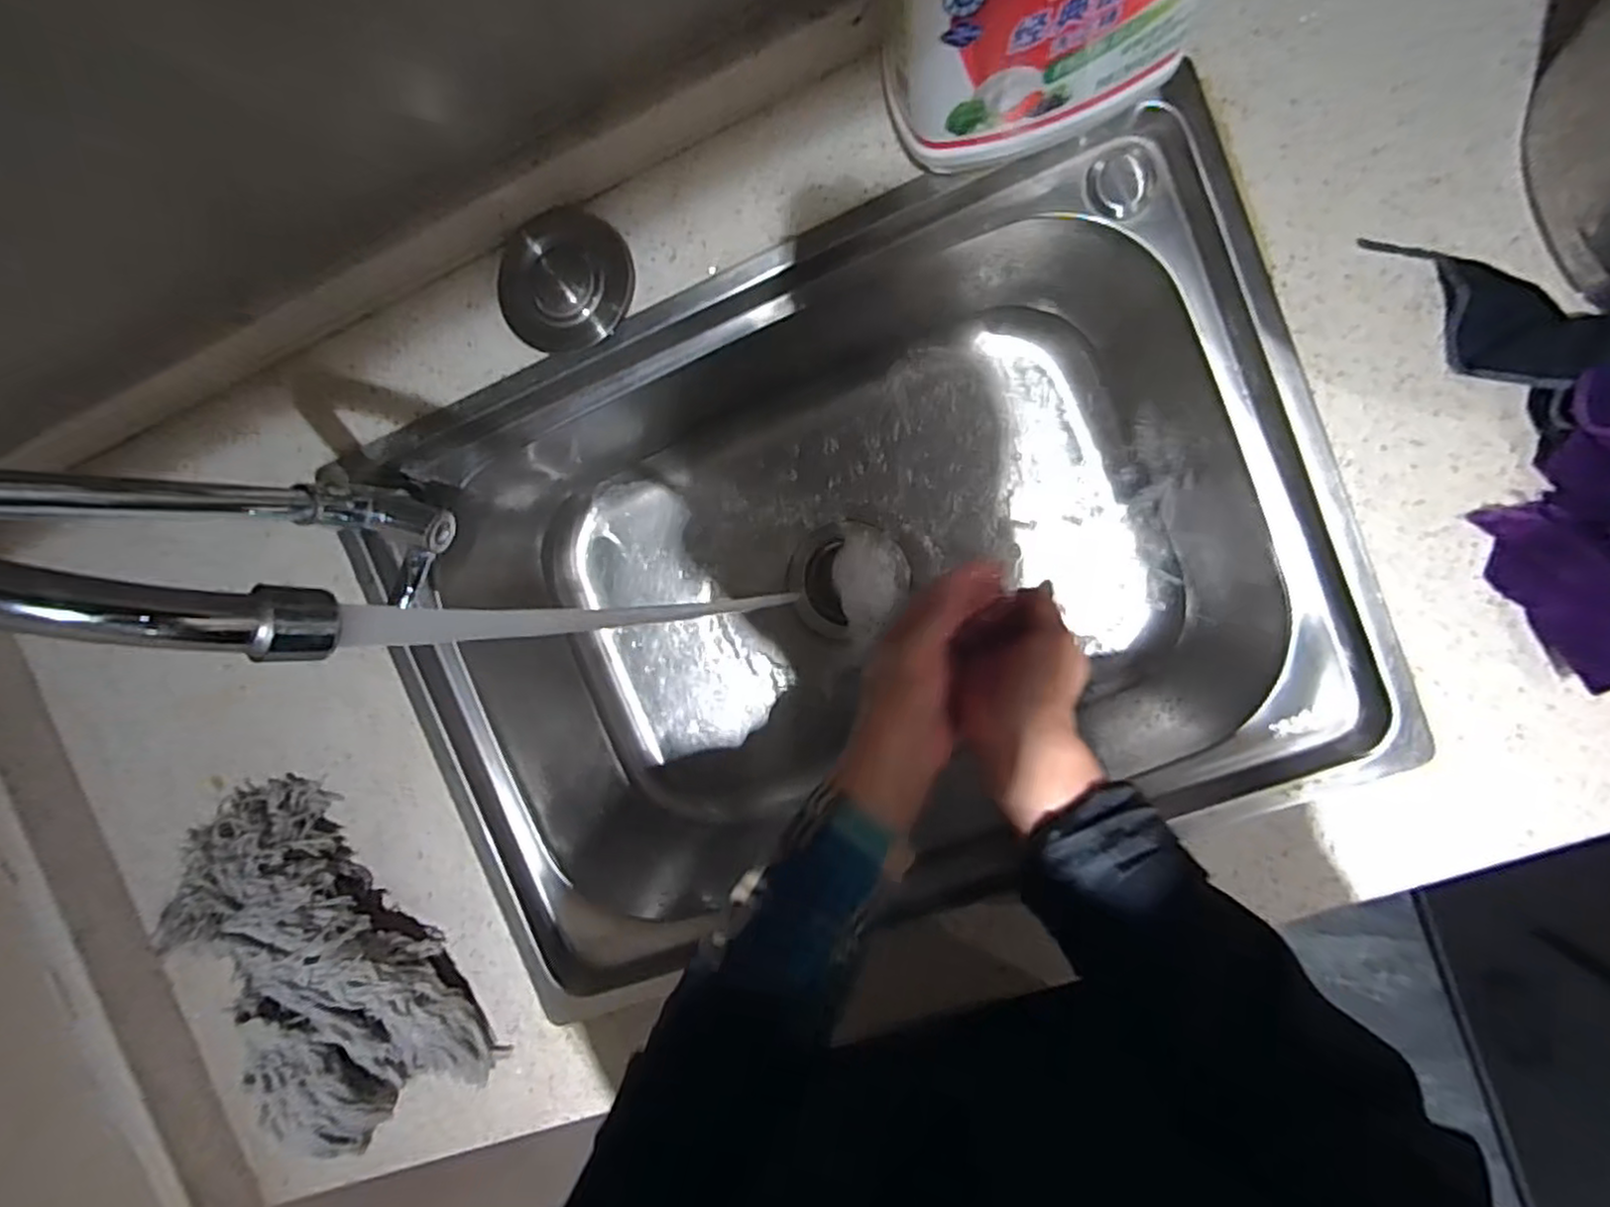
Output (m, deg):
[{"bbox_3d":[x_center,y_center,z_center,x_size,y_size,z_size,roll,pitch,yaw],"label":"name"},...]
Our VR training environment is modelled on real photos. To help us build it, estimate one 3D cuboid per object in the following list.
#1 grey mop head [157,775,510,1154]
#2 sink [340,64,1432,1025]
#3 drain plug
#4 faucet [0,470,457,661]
[{"bbox_3d":[-0.333,0.244,0.477,0.097,0.086,0.259,-34,91,10],"label":"grey mop head"},{"bbox_3d":[0.027,-0.016,0.535,0.591,0.197,0.426,-22,93,9],"label":"sink"},{"bbox_3d":[-0.152,-0.201,0.437,0.083,0.024,0.082,13,98,6],"label":"drain plug"},{"bbox_3d":[-0.214,-0.025,0.327,0.165,0.284,0.054,4,96,6],"label":"faucet"}]

